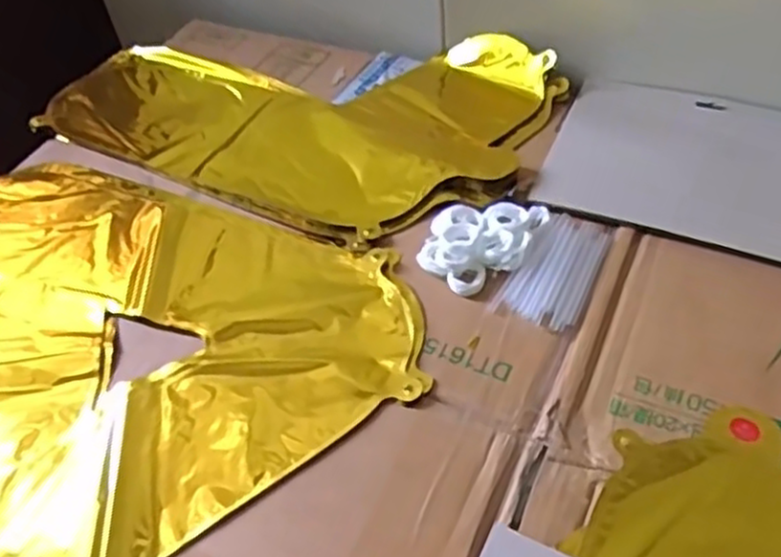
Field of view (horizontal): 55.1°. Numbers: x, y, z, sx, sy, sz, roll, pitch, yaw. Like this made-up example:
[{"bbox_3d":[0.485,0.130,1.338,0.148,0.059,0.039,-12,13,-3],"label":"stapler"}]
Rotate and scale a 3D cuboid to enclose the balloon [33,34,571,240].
[{"bbox_3d":[-0.083,-0.150,0.631,0.399,0.025,0.232,19,53,21],"label":"balloon"}]

